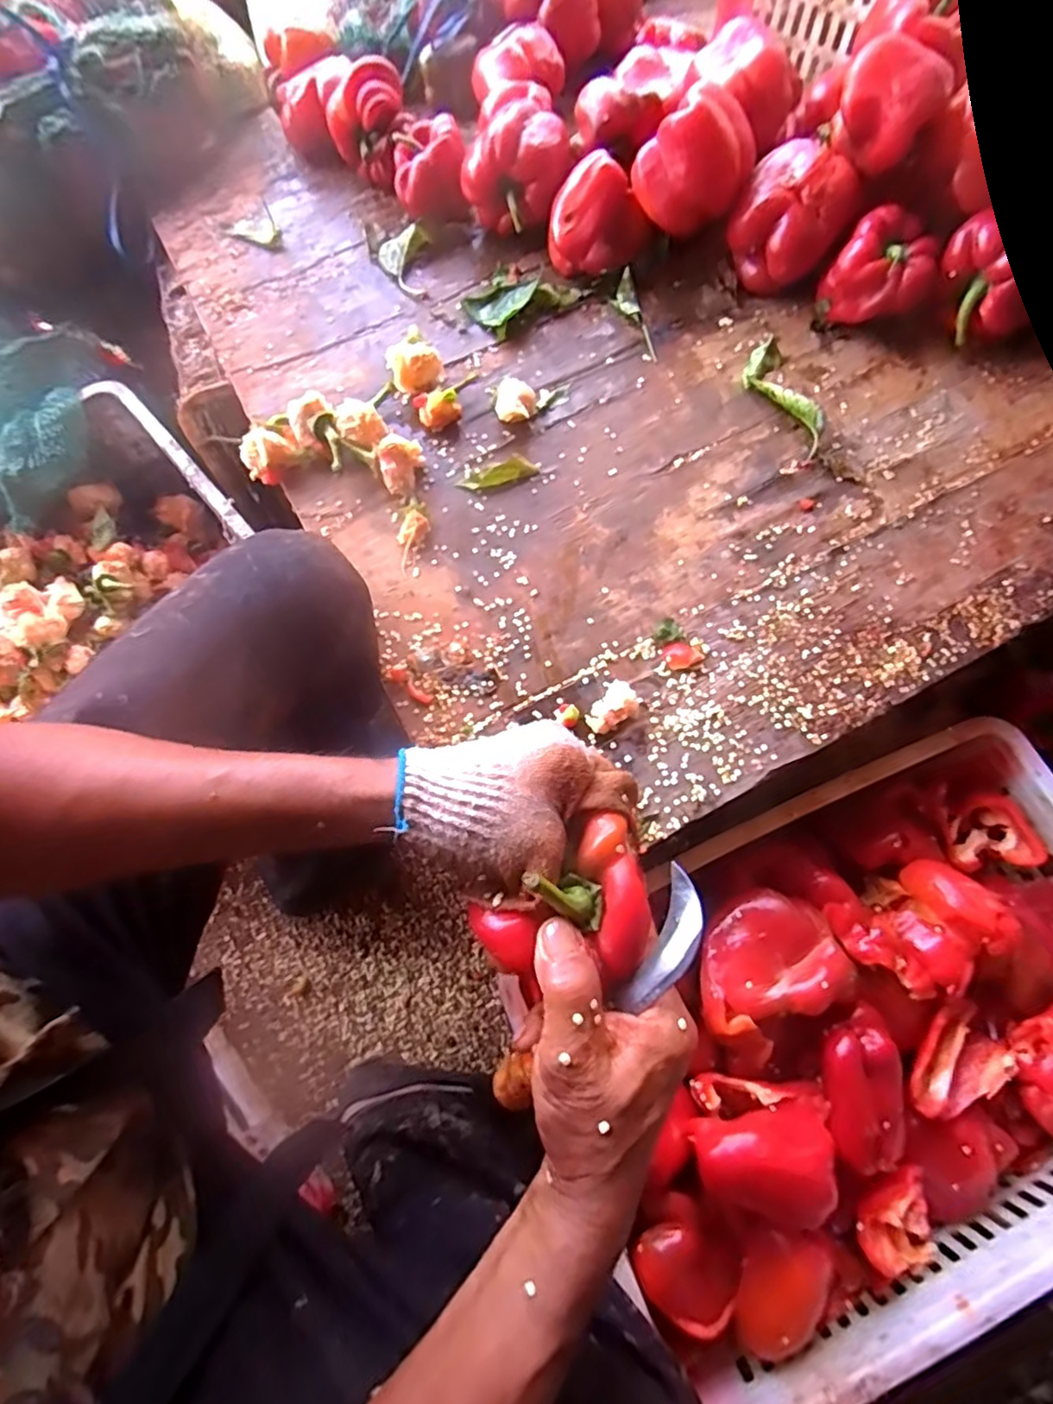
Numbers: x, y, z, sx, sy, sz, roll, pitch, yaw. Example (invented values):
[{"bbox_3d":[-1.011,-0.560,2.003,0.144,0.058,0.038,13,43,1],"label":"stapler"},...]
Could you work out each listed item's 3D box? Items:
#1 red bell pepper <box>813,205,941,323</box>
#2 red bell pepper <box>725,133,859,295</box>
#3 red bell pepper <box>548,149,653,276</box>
[{"bbox_3d":[0.331,-0.399,0.601,0.089,0.075,0.080,35,76,12],"label":"red bell pepper"},{"bbox_3d":[0.248,-0.457,0.609,0.087,0.098,0.084,-1,72,2],"label":"red bell pepper"},{"bbox_3d":[0.067,-0.474,0.631,0.081,0.077,0.088,-36,74,-10],"label":"red bell pepper"}]

